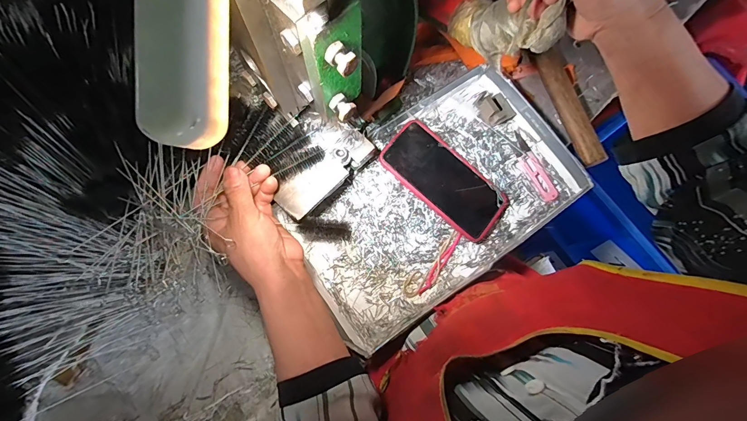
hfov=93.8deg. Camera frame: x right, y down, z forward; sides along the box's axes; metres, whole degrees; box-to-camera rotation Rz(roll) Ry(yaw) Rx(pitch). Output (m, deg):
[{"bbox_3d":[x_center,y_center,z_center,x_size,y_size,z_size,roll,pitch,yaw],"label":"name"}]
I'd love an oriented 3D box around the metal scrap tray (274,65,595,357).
[{"bbox_3d":[0.075,-0.017,0.428,0.348,0.052,0.211,-35,82,-10],"label":"metal scrap tray"}]

